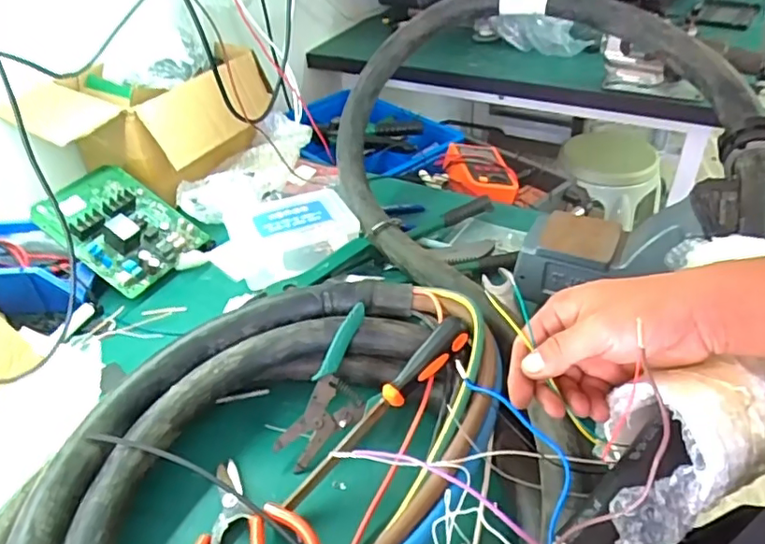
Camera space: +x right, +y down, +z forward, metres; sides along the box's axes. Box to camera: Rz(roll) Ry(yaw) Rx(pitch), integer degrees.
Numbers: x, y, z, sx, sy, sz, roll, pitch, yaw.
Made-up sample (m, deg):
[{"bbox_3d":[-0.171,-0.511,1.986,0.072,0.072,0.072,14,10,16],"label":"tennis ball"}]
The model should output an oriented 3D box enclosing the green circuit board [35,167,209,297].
[{"bbox_3d":[-0.364,-0.075,0.819,0.195,0.043,0.156,35,47,7],"label":"green circuit board"}]

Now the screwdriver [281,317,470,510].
[{"bbox_3d":[-0.002,0.130,0.553,0.231,0.022,0.028,-45,51,-12],"label":"screwdriver"}]

